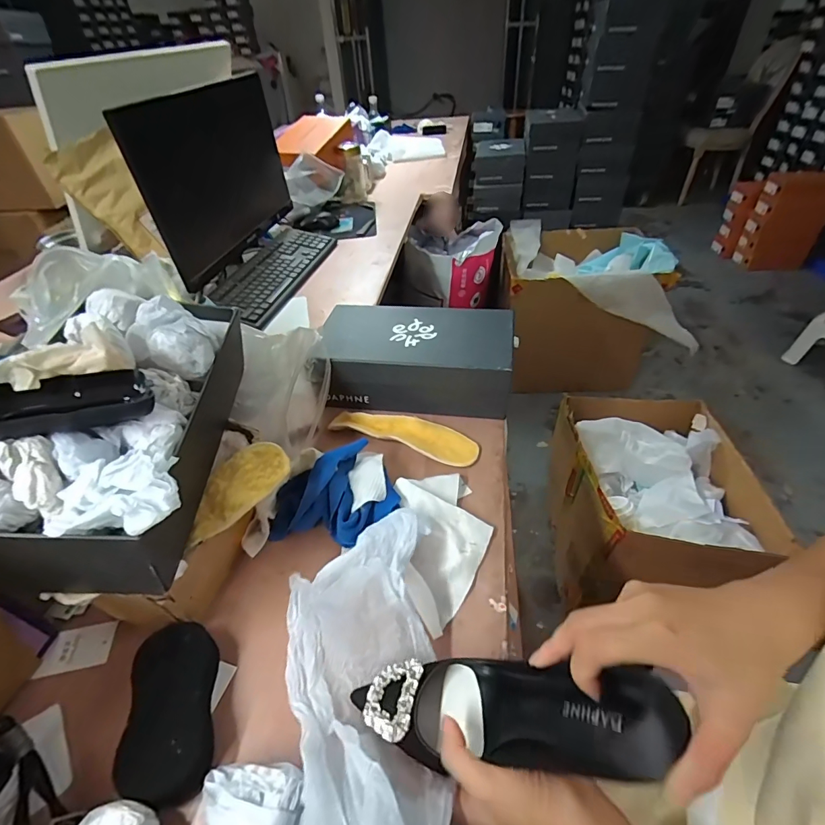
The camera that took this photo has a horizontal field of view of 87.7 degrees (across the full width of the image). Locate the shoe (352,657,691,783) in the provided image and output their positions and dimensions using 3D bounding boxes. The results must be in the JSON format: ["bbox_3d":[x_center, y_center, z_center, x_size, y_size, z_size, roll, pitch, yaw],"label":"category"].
[{"bbox_3d":[0.060,0.215,0.316,0.243,0.049,0.074,-20,33,34],"label":"shoe"}]

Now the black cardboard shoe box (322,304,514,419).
[{"bbox_3d":[0.010,-0.088,0.667,0.265,0.093,0.164,1,43,6],"label":"black cardboard shoe box"}]

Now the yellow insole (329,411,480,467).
[{"bbox_3d":[-0.008,0.025,0.609,0.210,0.018,0.072,18,47,22],"label":"yellow insole"}]

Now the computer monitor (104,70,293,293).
[{"bbox_3d":[-0.482,-0.583,1.033,0.344,0.328,0.052,-33,63,-21],"label":"computer monitor"}]

